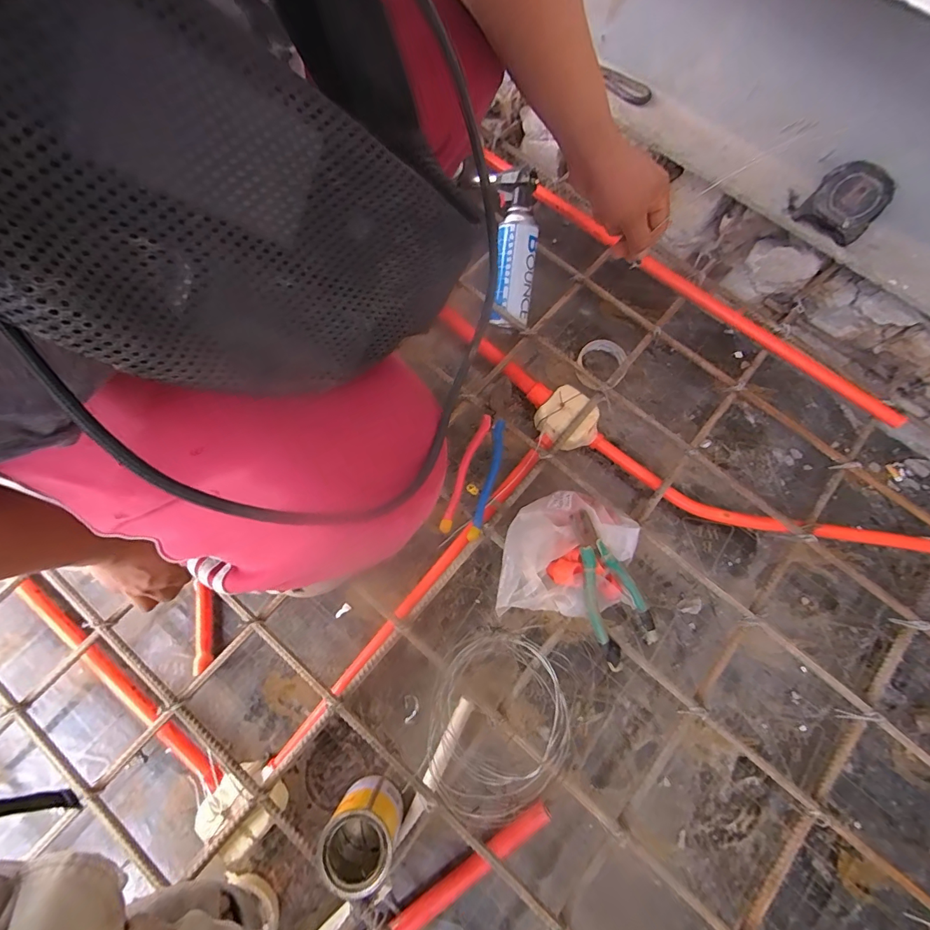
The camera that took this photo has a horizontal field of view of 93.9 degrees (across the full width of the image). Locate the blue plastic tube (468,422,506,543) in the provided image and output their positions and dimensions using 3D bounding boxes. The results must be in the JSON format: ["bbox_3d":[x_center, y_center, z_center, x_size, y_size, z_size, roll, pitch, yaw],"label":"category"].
[{"bbox_3d":[0.036,0.020,0.639,0.023,0.021,0.181,14,74,3],"label":"blue plastic tube"}]

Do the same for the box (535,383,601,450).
[{"bbox_3d":[0.170,-0.070,0.722,0.091,0.055,0.099,-44,79,-12],"label":"box"}]

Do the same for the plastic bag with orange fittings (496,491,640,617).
[{"bbox_3d":[0.148,0.120,0.617,0.186,0.055,0.180,7,74,1],"label":"plastic bag with orange fittings"}]

